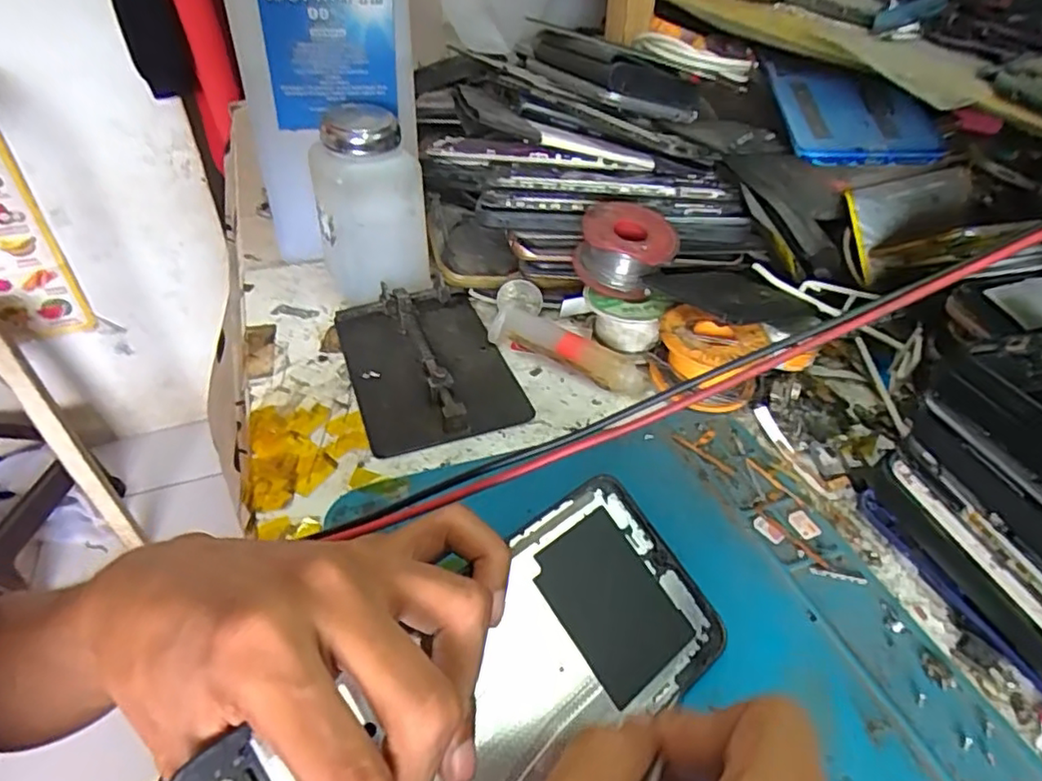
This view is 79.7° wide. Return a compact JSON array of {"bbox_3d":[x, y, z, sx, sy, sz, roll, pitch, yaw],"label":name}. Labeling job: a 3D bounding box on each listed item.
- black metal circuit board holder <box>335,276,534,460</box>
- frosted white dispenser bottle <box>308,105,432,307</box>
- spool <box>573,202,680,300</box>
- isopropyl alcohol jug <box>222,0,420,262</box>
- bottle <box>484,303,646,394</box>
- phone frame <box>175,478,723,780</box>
[{"bbox_3d":[-0.050,-0.019,0.331,0.080,0.014,0.120,-13,44,-16],"label":"black metal circuit board holder"},{"bbox_3d":[-0.086,-0.104,0.363,0.062,0.096,0.062,-12,43,-16],"label":"frosted white dispenser bottle"},{"bbox_3d":[0.059,-0.080,0.349,0.054,0.029,0.054,1,41,-1],"label":"spool"},{"bbox_3d":[-0.112,-0.177,0.366,0.099,0.205,0.062,-17,45,-20],"label":"isopropyl alcohol jug"},{"bbox_3d":[0.024,-0.022,0.332,0.090,0.018,0.014,23,45,22],"label":"bottle"},{"bbox_3d":[-0.007,0.092,0.184,0.160,0.004,0.070,-29,76,-32],"label":"phone frame"}]

